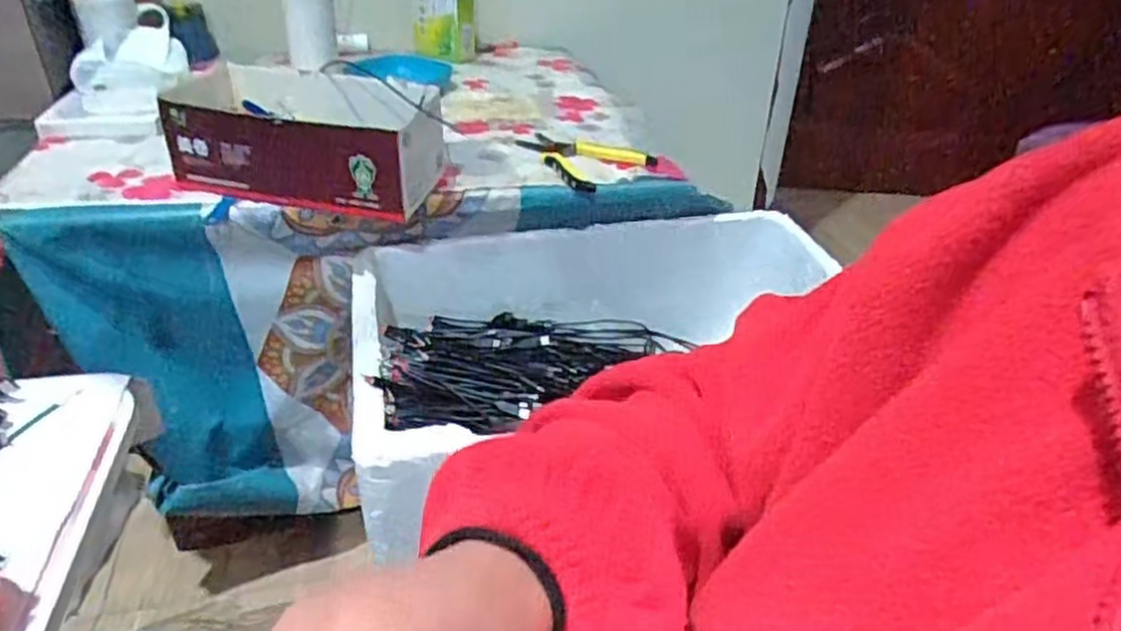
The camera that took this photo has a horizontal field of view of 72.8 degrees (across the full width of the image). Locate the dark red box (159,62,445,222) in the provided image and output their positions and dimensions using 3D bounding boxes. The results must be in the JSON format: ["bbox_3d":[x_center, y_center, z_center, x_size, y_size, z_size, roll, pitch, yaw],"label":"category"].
[{"bbox_3d":[-0.259,-0.185,0.781,0.269,0.105,0.129,9,33,9],"label":"dark red box"}]

